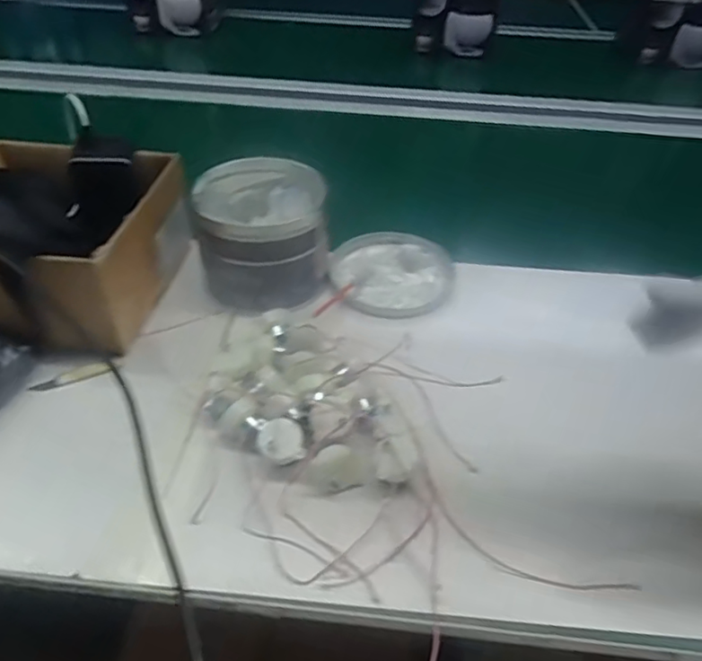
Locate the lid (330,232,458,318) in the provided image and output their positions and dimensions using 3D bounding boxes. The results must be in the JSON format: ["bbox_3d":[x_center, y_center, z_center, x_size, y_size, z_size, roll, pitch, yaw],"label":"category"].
[{"bbox_3d":[0.041,-0.064,0.638,0.130,0.016,0.130,2,42,-2],"label":"lid"}]

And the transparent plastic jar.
[{"bbox_3d":[-0.087,-0.097,0.602,0.117,0.101,0.120,2,42,-2],"label":"transparent plastic jar"}]

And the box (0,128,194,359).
[{"bbox_3d":[-0.290,-0.097,0.557,0.218,0.138,0.203,4,42,1],"label":"box"}]

